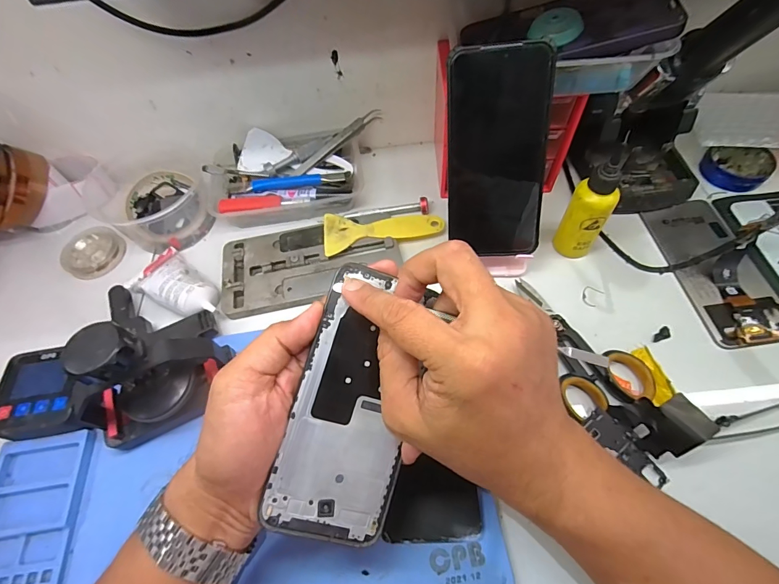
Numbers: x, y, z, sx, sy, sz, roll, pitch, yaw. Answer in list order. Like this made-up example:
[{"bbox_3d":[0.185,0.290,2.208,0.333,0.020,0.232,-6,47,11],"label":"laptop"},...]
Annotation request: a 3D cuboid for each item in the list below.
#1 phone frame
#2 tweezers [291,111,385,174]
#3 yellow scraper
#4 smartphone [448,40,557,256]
[{"bbox_3d":[-0.020,0.068,0.238,0.070,0.004,0.157,18,82,-13],"label":"phone frame"},{"bbox_3d":[-0.059,-0.168,0.448,0.116,0.020,0.008,-39,65,0],"label":"tweezers"},{"bbox_3d":[-0.006,-0.065,0.409,0.122,0.006,0.049,-7,60,1],"label":"yellow scraper"},{"bbox_3d":[0.087,-0.107,0.319,0.076,0.159,0.007,0,27,9],"label":"smartphone"}]

